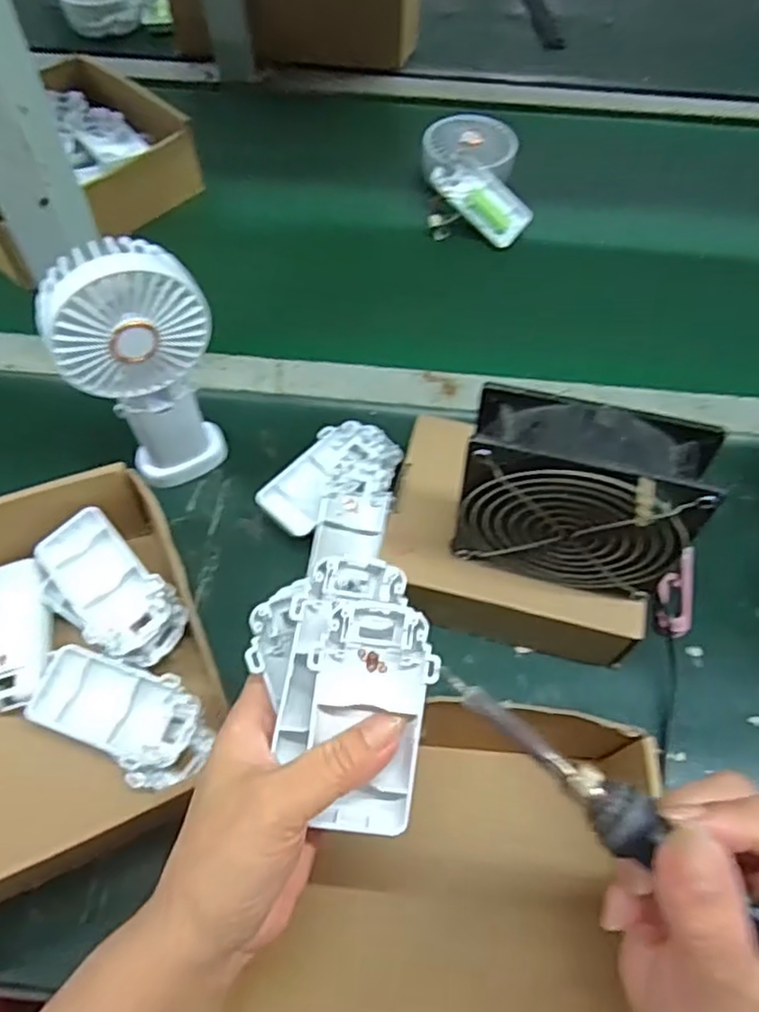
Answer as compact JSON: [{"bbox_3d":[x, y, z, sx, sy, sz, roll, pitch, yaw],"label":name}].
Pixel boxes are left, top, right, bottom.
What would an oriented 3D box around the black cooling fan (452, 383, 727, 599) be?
[{"bbox_3d":[0.105,-0.005,0.375,0.117,0.112,0.048,14,62,6],"label":"black cooling fan"}]

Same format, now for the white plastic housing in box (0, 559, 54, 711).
[{"bbox_3d":[-0.228,0.078,0.427,0.043,0.015,0.088,-10,62,-7],"label":"white plastic housing in box"}]

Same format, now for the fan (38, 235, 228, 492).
[{"bbox_3d":[-0.144,-0.079,0.438,0.083,0.187,0.038,-25,65,-14],"label":"fan"}]

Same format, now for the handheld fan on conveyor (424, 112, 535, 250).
[{"bbox_3d":[0.091,-0.317,0.676,0.094,0.053,0.148,-5,61,-4],"label":"handheld fan on conveyor"}]

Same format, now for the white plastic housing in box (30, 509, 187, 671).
[{"bbox_3d":[-0.170,0.052,0.427,0.103,0.019,0.055,40,68,18],"label":"white plastic housing in box"}]

